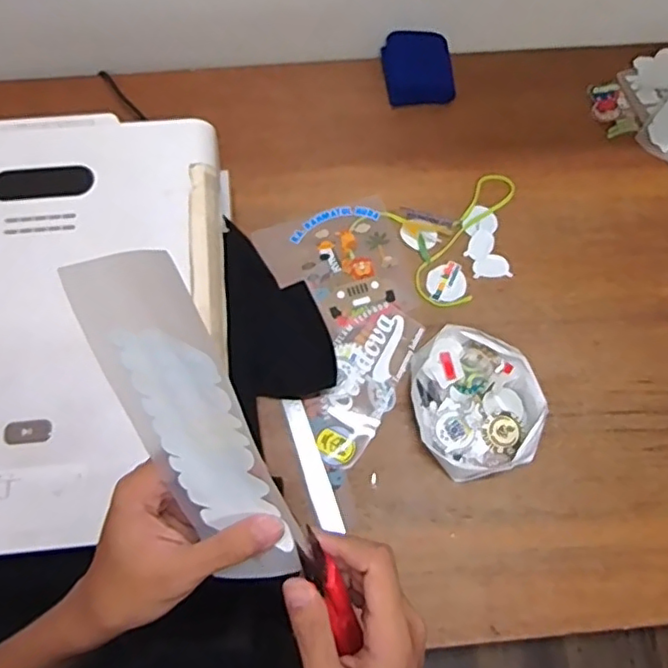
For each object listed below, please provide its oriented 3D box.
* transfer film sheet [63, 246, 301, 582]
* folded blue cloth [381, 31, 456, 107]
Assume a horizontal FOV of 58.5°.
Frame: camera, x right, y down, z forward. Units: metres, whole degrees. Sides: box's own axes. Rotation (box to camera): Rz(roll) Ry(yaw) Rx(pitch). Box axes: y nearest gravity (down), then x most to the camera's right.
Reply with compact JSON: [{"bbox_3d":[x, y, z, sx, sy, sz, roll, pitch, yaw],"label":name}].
[{"bbox_3d":[-0.070,0.052,0.303,0.060,0.008,0.196,-13,115,16],"label":"transfer film sheet"},{"bbox_3d":[0.142,-0.443,0.995,0.111,0.030,0.122,-4,71,-3],"label":"folded blue cloth"}]

